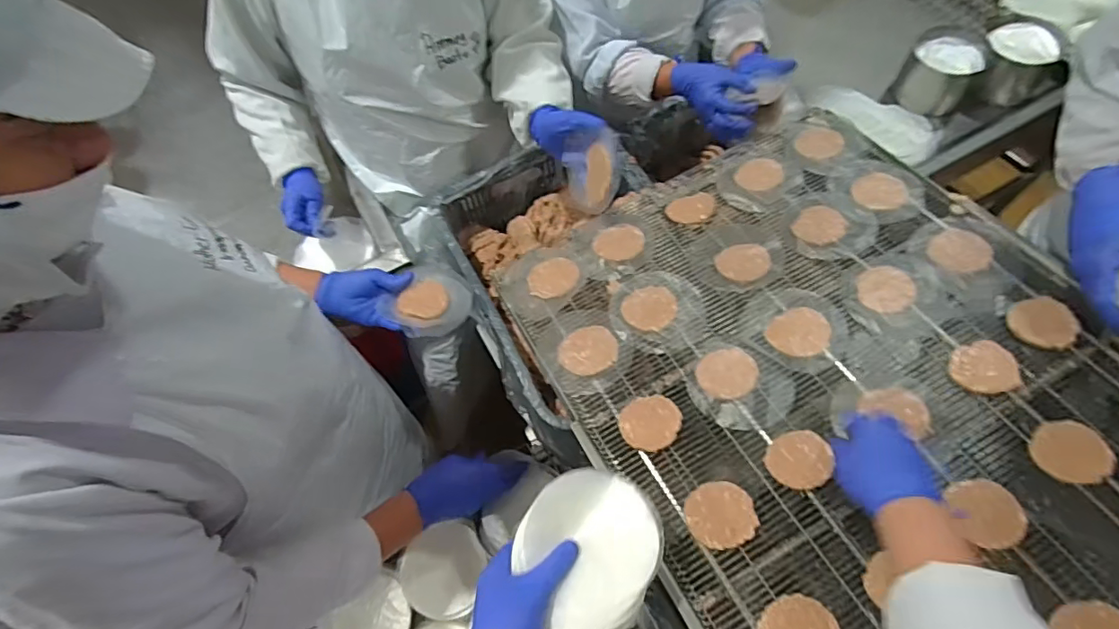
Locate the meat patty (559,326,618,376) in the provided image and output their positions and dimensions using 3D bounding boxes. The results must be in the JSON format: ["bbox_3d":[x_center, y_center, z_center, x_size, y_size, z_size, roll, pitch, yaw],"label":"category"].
[{"bbox_3d":[0.036,0.045,0.695,0.072,0.005,0.066,-1,62,2],"label":"meat patty"}]

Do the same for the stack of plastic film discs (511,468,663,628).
[{"bbox_3d":[0.025,0.214,0.500,0.125,0.017,0.142,24,66,15],"label":"stack of plastic film discs"}]

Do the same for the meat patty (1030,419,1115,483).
[{"bbox_3d":[0.525,0.139,0.559,0.069,0.009,0.064,-1,62,3],"label":"meat patty"}]

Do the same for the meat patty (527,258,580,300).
[{"bbox_3d":[-0.008,-0.052,0.760,0.069,0.006,0.066,2,62,4],"label":"meat patty"}]

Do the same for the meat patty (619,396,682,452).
[{"bbox_3d":[0.106,0.124,0.635,0.065,0.017,0.068,-1,62,2],"label":"meat patty"}]

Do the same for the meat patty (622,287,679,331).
[{"bbox_3d":[0.119,-0.010,0.715,0.071,0.004,0.063,-39,67,-17],"label":"meat patty"}]

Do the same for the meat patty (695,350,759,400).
[{"bbox_3d":[0.203,0.070,0.658,0.071,0.006,0.061,-15,62,-5],"label":"meat patty"}]

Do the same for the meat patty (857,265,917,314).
[{"bbox_3d":[0.412,-0.033,0.686,0.071,0.007,0.063,-38,66,-16],"label":"meat patty"}]

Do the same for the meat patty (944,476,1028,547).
[{"bbox_3d":[0.426,0.197,0.546,0.060,0.018,0.066,-1,62,2],"label":"meat patty"}]

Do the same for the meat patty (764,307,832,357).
[{"bbox_3d":[0.298,0.021,0.676,0.072,0.012,0.066,-1,62,2],"label":"meat patty"}]

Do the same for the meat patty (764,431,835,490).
[{"bbox_3d":[0.261,0.158,0.593,0.068,0.014,0.059,-29,64,-12],"label":"meat patty"}]

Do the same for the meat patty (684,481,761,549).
[{"bbox_3d":[0.169,0.209,0.572,0.069,0.015,0.065,-7,62,-1],"label":"meat patty"}]

